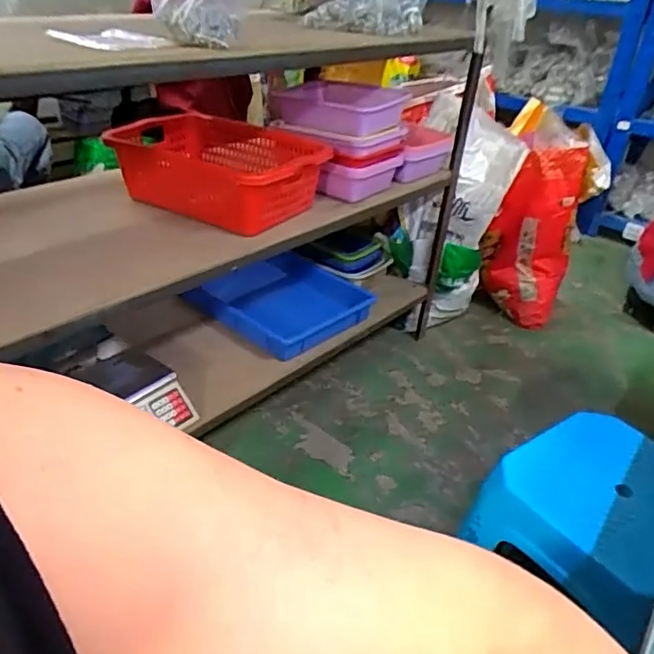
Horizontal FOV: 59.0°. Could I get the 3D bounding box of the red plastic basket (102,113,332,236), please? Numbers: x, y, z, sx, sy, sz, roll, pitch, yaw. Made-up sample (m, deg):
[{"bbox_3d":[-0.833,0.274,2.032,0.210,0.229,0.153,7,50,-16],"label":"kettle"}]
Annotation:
[{"bbox_3d":[-0.250,-0.353,1.309,0.445,0.155,0.285,21,37,25],"label":"red plastic basket"}]

